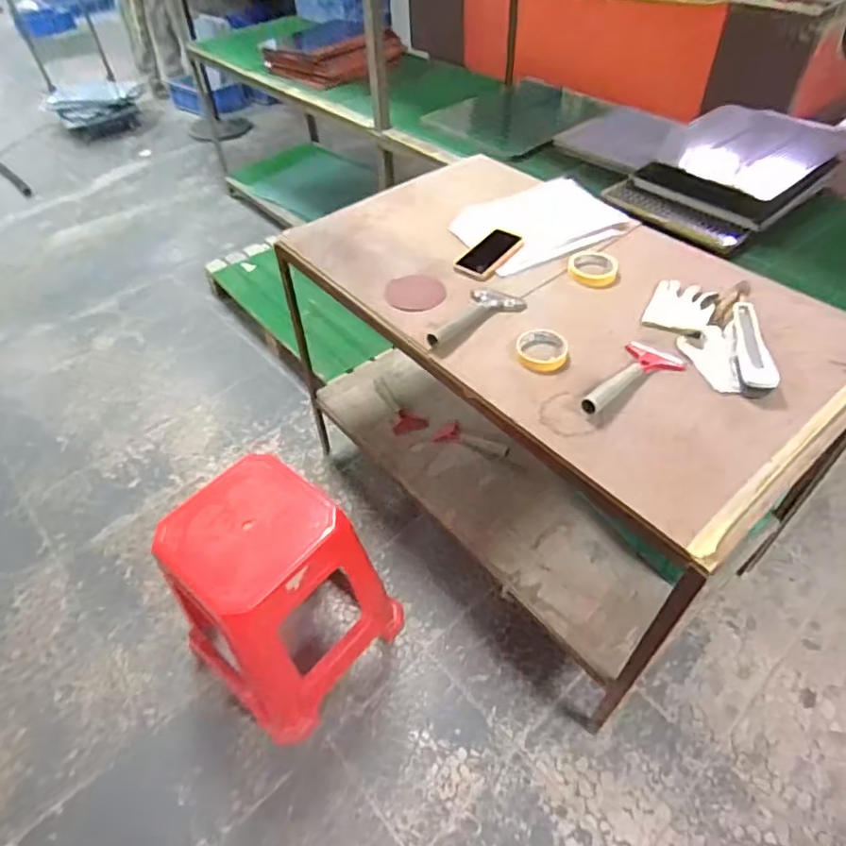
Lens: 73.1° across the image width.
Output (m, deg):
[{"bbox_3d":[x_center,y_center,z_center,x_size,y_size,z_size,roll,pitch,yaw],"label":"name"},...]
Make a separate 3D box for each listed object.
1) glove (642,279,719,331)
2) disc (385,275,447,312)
[{"bbox_3d":[0.476,-0.214,1.053,0.107,0.015,0.147,21,53,20],"label":"glove"},{"bbox_3d":[-0.015,-0.257,1.126,0.111,0.006,0.104,0,55,-1],"label":"disc"}]

